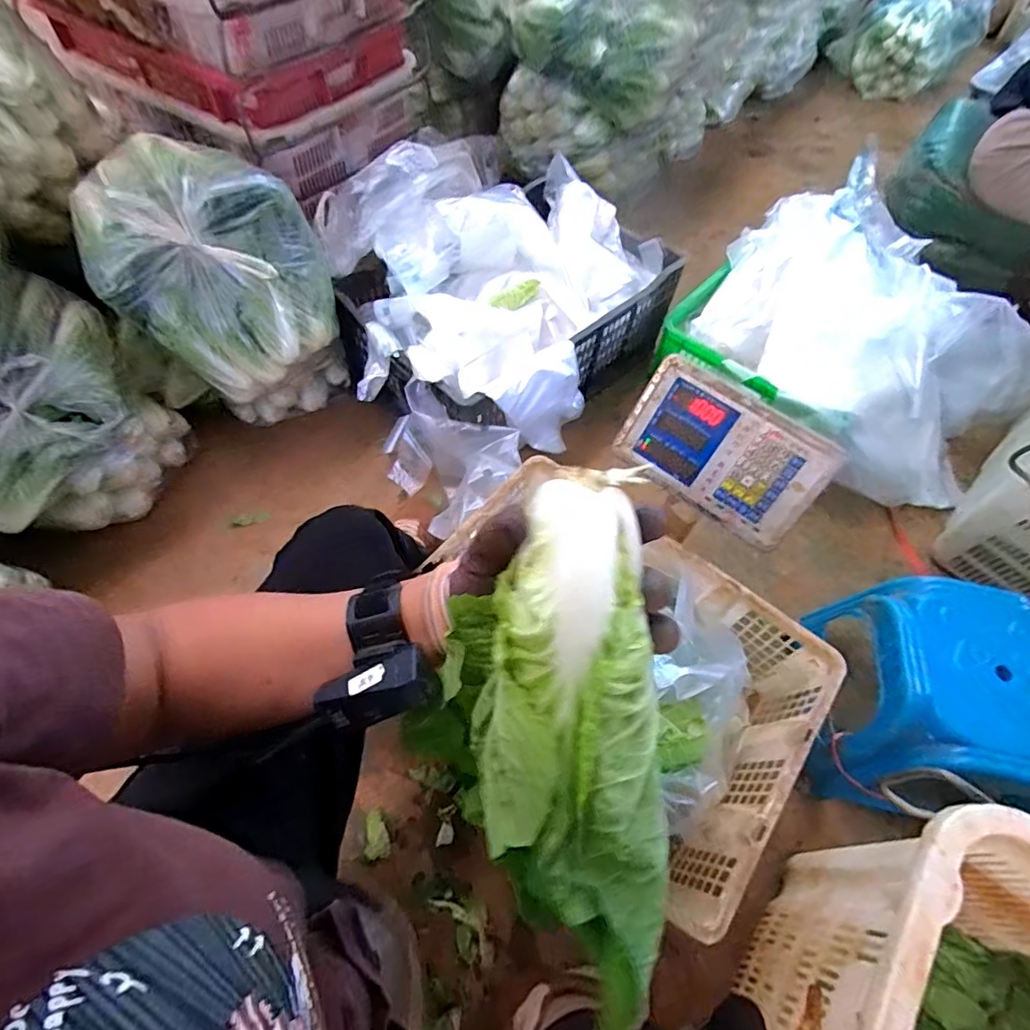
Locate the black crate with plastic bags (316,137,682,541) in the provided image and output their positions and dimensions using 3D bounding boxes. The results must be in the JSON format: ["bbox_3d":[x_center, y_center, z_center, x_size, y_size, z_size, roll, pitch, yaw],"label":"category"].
[{"bbox_3d":[-0.010,-0.410,1.055,0.667,0.331,0.516,-29,65,-19],"label":"black crate with plastic bags"}]

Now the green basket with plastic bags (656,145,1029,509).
[{"bbox_3d":[0.702,-0.367,1.109,0.576,0.234,0.646,-38,68,-22],"label":"green basket with plastic bags"}]

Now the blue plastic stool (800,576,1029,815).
[{"bbox_3d":[0.565,0.252,0.744,0.259,0.234,0.268,12,60,4],"label":"blue plastic stool"}]

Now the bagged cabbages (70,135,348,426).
[{"bbox_3d":[-0.488,-0.355,0.940,0.307,0.415,0.302,-28,65,-18],"label":"bagged cabbages"}]

